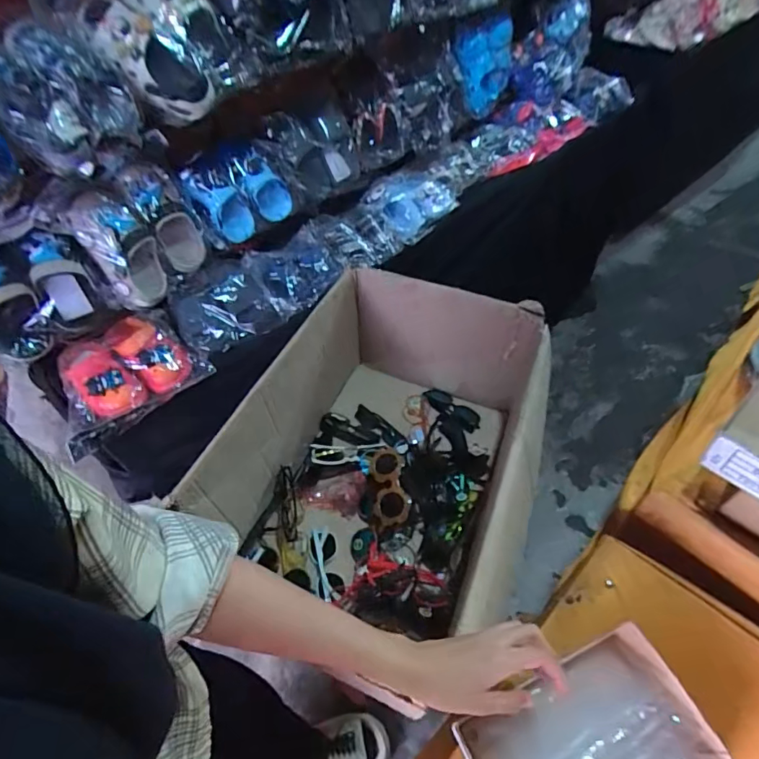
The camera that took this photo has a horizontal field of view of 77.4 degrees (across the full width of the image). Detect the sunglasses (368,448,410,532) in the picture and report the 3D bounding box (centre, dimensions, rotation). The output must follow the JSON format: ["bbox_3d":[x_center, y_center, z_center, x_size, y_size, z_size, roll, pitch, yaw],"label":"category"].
[{"bbox_3d":[0.016,0.177,0.784,0.057,0.047,0.138,-8,51,-2],"label":"sunglasses"}]

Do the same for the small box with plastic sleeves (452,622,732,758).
[{"bbox_3d":[0.195,0.345,0.433,0.207,0.053,0.140,-22,53,-13],"label":"small box with plastic sleeves"}]

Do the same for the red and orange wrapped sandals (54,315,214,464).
[{"bbox_3d":[-0.418,-0.020,0.786,0.221,0.060,0.220,-26,54,-16],"label":"red and orange wrapped sandals"}]

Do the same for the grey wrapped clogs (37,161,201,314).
[{"bbox_3d":[-0.406,-0.244,0.789,0.084,0.193,0.191,27,58,23],"label":"grey wrapped clogs"}]

